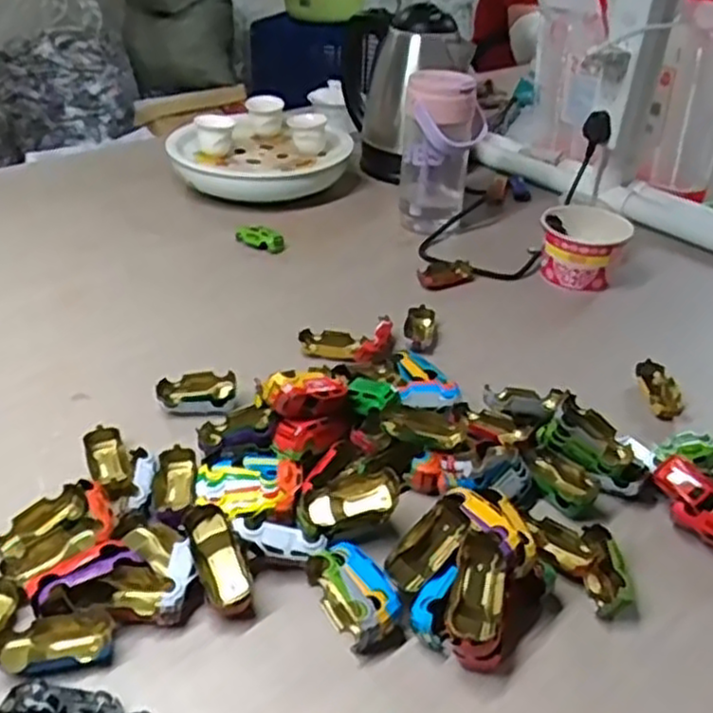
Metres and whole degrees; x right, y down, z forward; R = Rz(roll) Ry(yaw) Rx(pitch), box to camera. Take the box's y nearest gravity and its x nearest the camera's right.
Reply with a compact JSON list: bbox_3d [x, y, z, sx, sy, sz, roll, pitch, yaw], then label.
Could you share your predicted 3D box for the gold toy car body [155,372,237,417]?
[{"bbox_3d":[-0.133,0.032,0.622,0.063,0.023,0.031,1,34,-1],"label":"gold toy car body"}]

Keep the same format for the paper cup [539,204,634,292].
[{"bbox_3d":[0.248,-0.122,0.817,0.093,0.061,0.078,11,35,13],"label":"paper cup"}]

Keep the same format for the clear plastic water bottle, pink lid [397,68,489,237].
[{"bbox_3d":[0.100,-0.237,0.892,0.097,0.182,0.071,6,34,7],"label":"clear plastic water bottle, pink lid"}]

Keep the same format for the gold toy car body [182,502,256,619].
[{"bbox_3d":[-0.088,0.130,0.478,0.030,0.019,0.077,-17,67,-25],"label":"gold toy car body"}]

